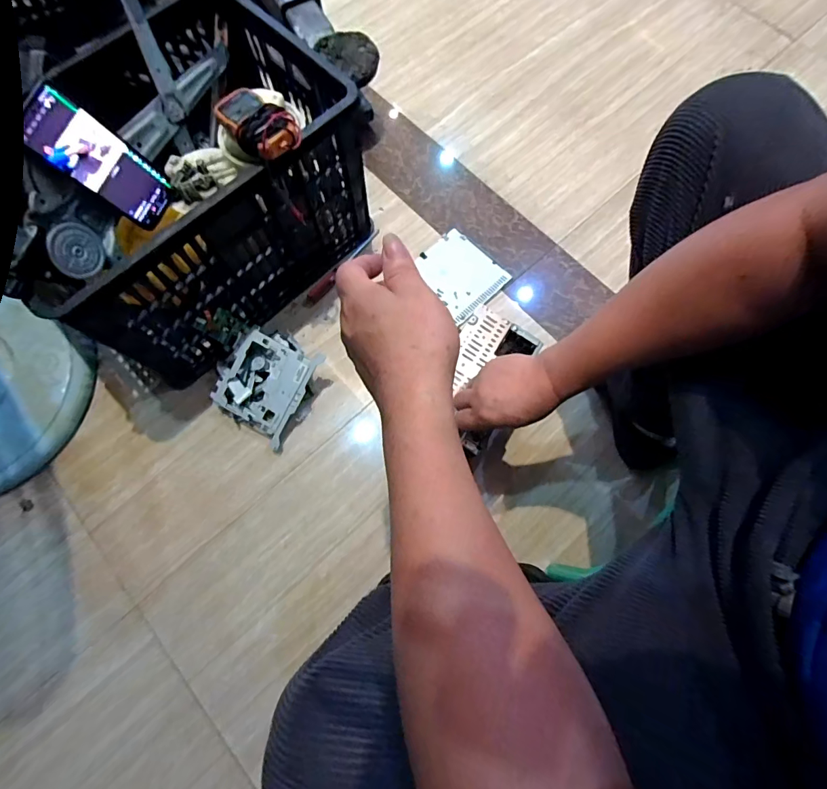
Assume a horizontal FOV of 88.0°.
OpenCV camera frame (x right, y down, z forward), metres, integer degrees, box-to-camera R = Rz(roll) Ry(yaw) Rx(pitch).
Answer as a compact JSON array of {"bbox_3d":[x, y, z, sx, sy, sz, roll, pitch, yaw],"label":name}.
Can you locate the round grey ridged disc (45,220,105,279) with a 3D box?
[{"bbox_3d":[-0.414,-0.177,0.527,0.006,0.062,0.063,7,37,28],"label":"round grey ridged disc"}]

